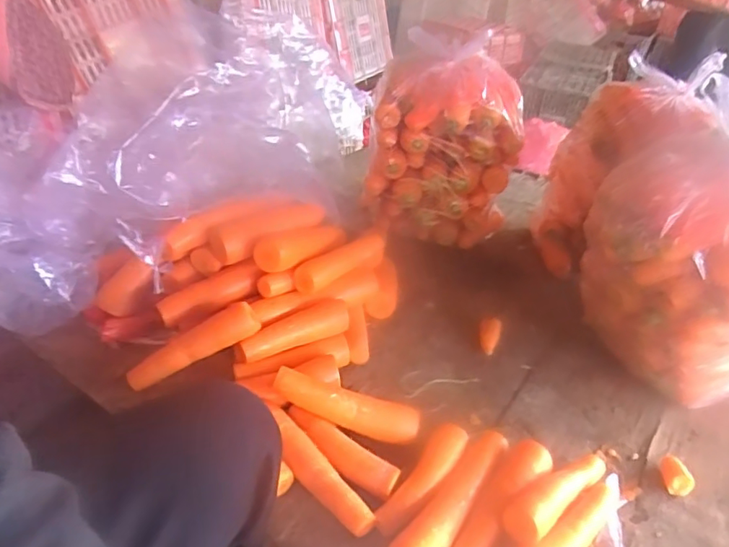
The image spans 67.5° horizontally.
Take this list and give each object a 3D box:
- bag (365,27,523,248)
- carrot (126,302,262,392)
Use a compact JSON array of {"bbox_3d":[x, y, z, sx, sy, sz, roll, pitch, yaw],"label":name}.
[{"bbox_3d":[0.131,-0.207,0.947,0.250,0.316,0.164,18,36,19],"label":"bag"},{"bbox_3d":[-0.207,0.090,0.663,0.164,0.032,0.032,-29,41,-6],"label":"carrot"}]

